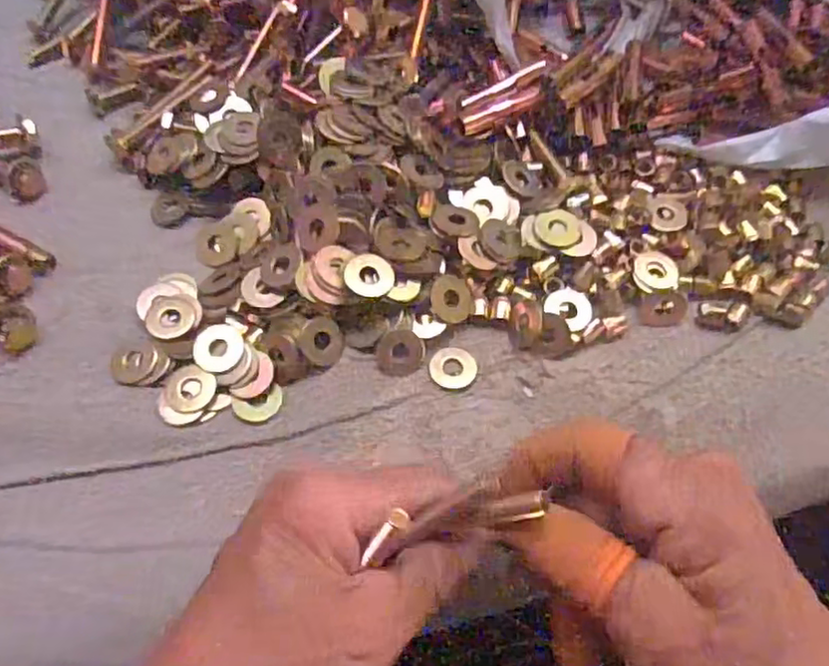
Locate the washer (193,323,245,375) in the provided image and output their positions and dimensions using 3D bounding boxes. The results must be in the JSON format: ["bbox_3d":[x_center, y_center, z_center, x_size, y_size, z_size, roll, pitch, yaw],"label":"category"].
[{"bbox_3d":[-0.084,0.006,0.281,0.021,0.004,0.023,1,62,-2],"label":"washer"}]

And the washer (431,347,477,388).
[{"bbox_3d":[0.017,0.015,0.286,0.020,0.004,0.018,-8,63,-7],"label":"washer"}]

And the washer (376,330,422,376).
[{"bbox_3d":[-0.006,0.008,0.284,0.020,0.004,0.019,0,62,-2],"label":"washer"}]

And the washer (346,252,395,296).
[{"bbox_3d":[-0.019,-0.024,0.275,0.021,0.004,0.020,8,70,-18],"label":"washer"}]

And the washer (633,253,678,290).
[{"bbox_3d":[0.111,-0.028,0.301,0.018,0.004,0.019,7,62,1],"label":"washer"}]

